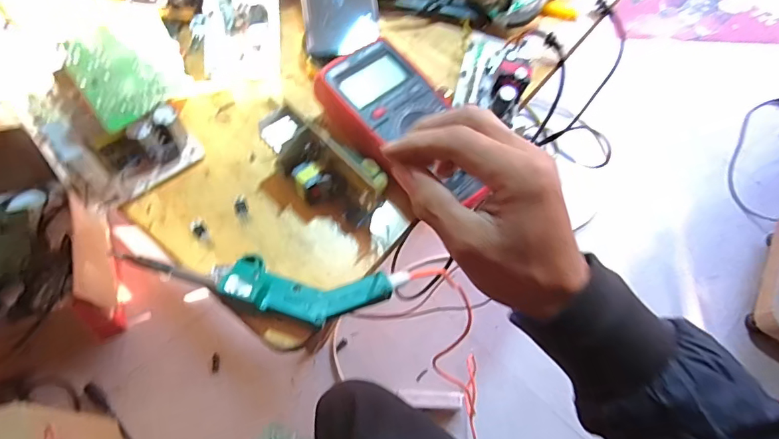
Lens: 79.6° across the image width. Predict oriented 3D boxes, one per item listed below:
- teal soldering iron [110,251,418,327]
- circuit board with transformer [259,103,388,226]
[{"bbox_3d":[-0.098,0.053,0.367,0.221,0.027,0.050,4,63,-2],"label":"teal soldering iron"},{"bbox_3d":[-0.058,-0.038,0.399,0.111,0.058,0.038,39,67,15],"label":"circuit board with transformer"}]

